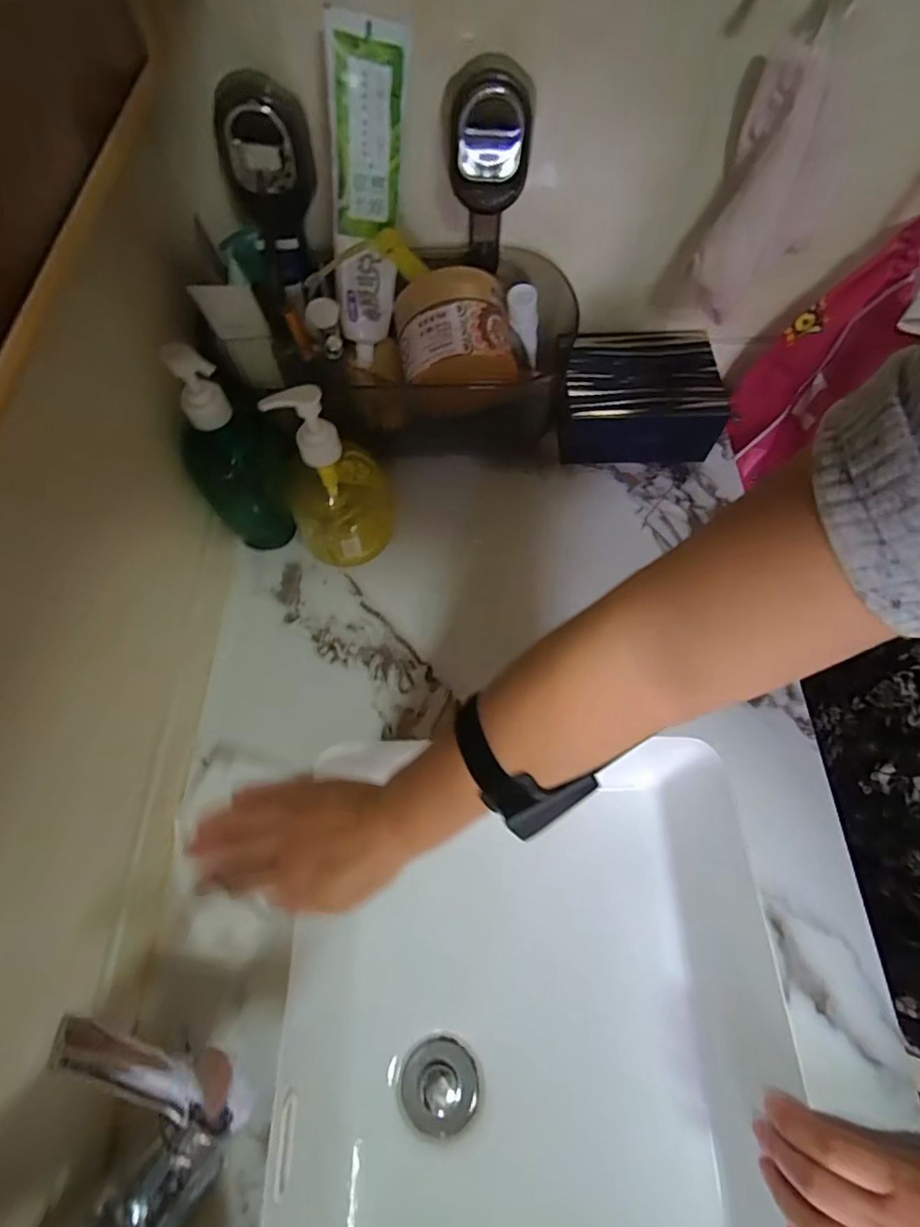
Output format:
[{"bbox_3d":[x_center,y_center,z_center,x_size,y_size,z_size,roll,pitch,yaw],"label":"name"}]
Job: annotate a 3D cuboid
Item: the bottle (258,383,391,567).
[{"bbox_3d":[-0.104,-0.117,0.436,0.086,0.165,0.071,-18,66,-7],"label":"bottle"}]

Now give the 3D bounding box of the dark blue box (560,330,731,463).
[{"bbox_3d":[0.178,-0.221,0.540,0.151,0.062,0.124,1,65,2],"label":"dark blue box"}]

